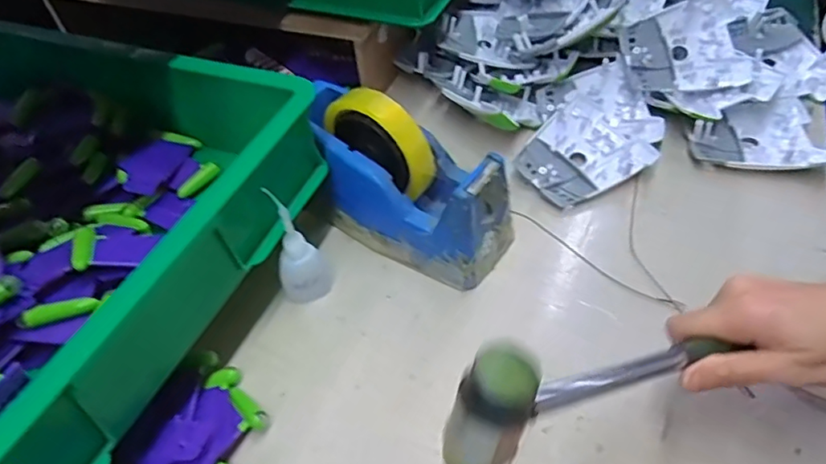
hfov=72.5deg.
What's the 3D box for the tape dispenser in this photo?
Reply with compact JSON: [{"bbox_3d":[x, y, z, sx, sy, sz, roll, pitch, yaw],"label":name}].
[{"bbox_3d":[-0.014,-0.046,0.456,0.187,0.117,0.078,22,55,23],"label":"tape dispenser"}]

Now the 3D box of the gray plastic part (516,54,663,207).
[{"bbox_3d":[0.176,-0.092,0.531,0.100,0.033,0.163,28,57,26],"label":"gray plastic part"}]

